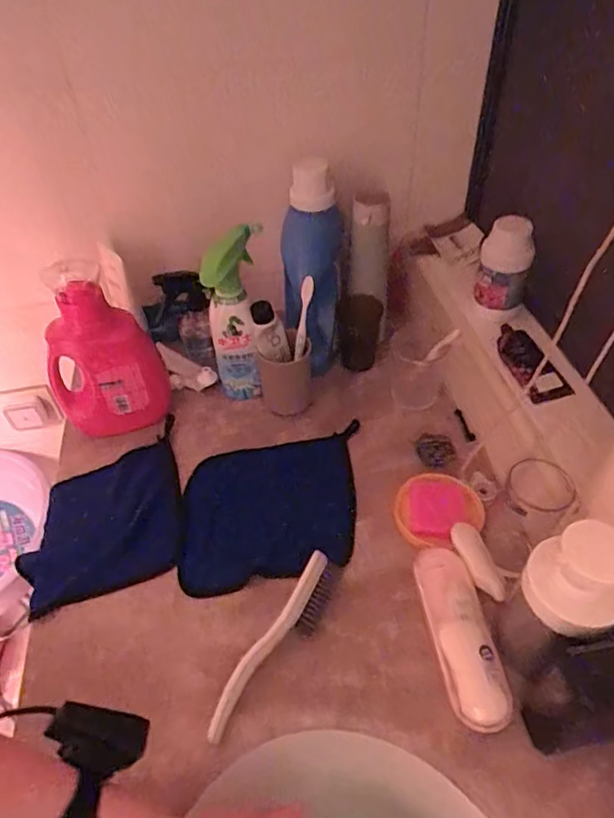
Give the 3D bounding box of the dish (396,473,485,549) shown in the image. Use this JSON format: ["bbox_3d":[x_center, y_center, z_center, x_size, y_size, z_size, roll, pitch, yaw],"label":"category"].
[{"bbox_3d":[0.148,0.111,0.641,0.089,0.026,0.090,-3,46,3],"label":"dish"}]

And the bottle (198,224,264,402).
[{"bbox_3d":[-0.096,-0.122,0.750,0.069,0.233,0.075,4,47,7],"label":"bottle"}]

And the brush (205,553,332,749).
[{"bbox_3d":[-0.028,0.229,0.540,0.034,0.035,0.192,26,53,25],"label":"brush"}]

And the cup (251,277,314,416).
[{"bbox_3d":[-0.029,-0.077,0.744,0.075,0.171,0.066,0,46,3],"label":"cup"}]

